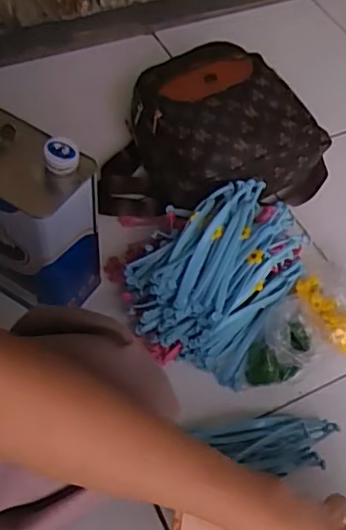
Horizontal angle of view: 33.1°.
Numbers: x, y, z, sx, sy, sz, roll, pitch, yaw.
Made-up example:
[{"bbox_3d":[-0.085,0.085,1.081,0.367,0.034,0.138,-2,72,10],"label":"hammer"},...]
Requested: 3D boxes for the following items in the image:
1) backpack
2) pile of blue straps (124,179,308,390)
[{"bbox_3d":[0.057,-0.218,0.937,0.380,0.155,0.267,-14,58,-15],"label":"backpack"},{"bbox_3d":[0.057,0.009,0.797,0.200,0.136,0.246,29,58,13],"label":"pile of blue straps"}]

